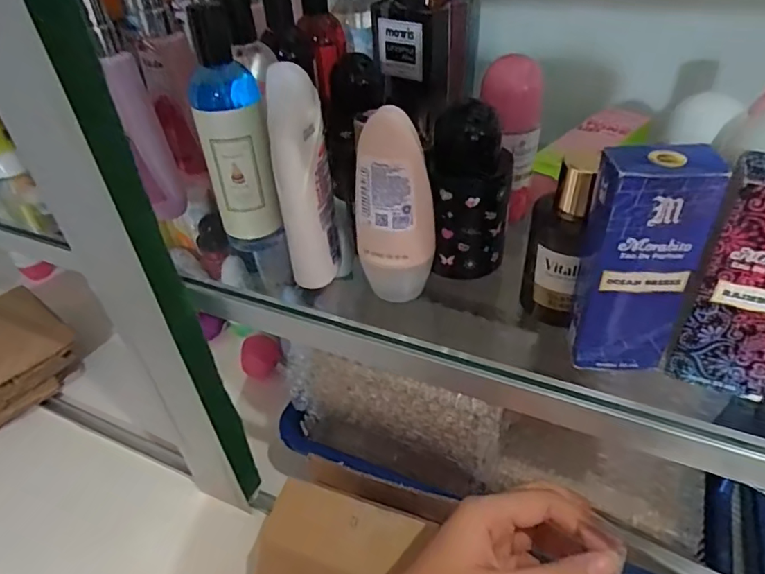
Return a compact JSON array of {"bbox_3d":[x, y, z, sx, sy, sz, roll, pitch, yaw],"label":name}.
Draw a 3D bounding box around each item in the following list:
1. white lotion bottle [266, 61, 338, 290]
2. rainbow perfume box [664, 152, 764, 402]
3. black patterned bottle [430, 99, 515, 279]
[{"bbox_3d":[-0.043,-0.055,0.290,0.024,0.119,0.040,-5,41,0],"label":"white lotion bottle"},{"bbox_3d":[0.157,-0.001,0.222,0.043,0.103,0.026,17,45,23],"label":"rainbow perfume box"},{"bbox_3d":[0.052,-0.053,0.309,0.044,0.094,0.041,-2,41,3],"label":"black patterned bottle"}]

